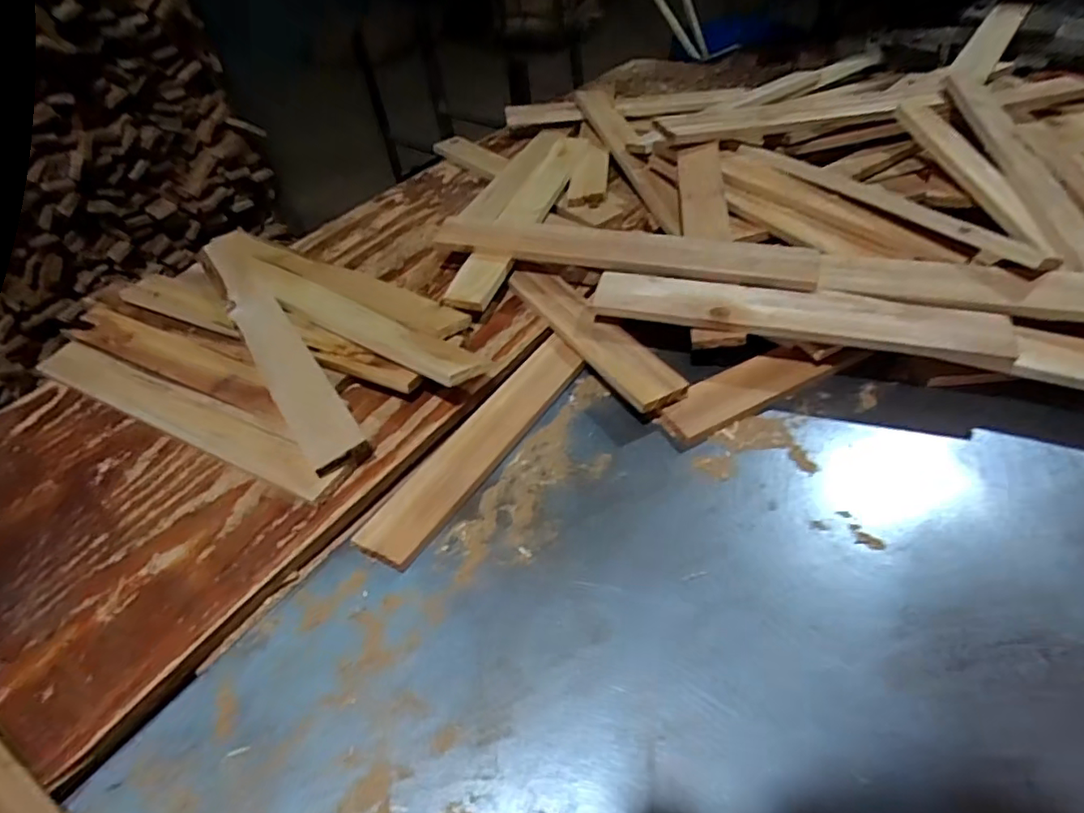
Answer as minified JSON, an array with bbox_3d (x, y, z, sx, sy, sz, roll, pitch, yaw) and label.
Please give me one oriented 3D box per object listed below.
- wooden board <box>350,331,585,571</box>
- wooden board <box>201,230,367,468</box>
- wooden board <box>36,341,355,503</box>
[{"bbox_3d":[-0.062,0.033,0.612,0.067,0.019,0.314,25,54,24],"label":"wooden board"},{"bbox_3d":[-0.345,-0.104,0.722,0.061,0.022,0.520,-28,50,-19],"label":"wooden board"},{"bbox_3d":[-0.418,0.003,0.658,0.488,0.012,0.056,18,54,22],"label":"wooden board"}]

